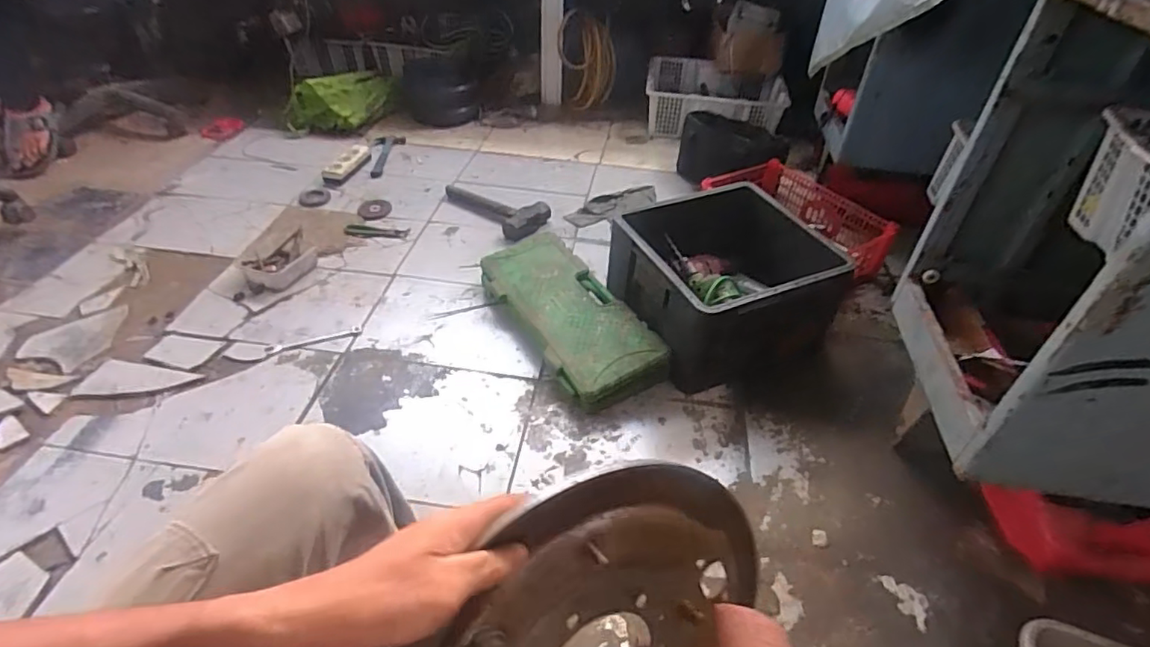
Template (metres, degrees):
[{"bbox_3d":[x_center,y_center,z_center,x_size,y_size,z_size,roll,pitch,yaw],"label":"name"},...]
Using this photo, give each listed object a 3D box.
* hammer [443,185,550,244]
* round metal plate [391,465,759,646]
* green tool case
[{"bbox_3d":[-0.235,-0.333,1.633,0.335,0.057,0.138,29,47,26],"label":"hammer"},{"bbox_3d":[0.008,0.236,0.390,0.256,0.289,0.021,24,1,-32],"label":"round metal plate"},{"bbox_3d":[-0.021,-0.024,1.249,0.204,0.087,0.490,-21,47,-25],"label":"green tool case"}]

